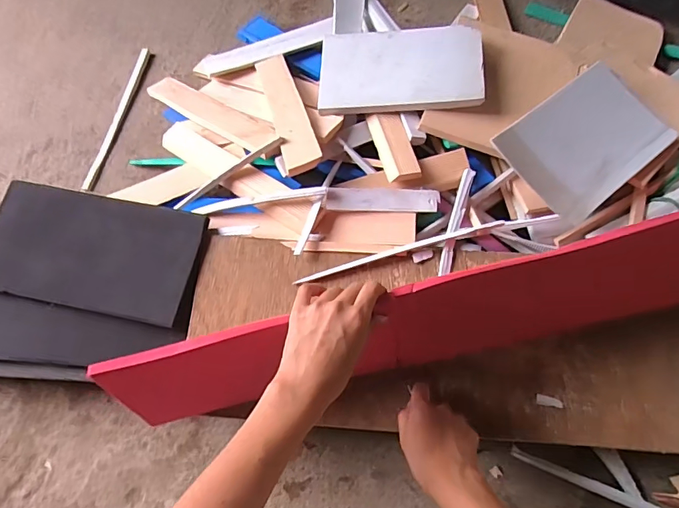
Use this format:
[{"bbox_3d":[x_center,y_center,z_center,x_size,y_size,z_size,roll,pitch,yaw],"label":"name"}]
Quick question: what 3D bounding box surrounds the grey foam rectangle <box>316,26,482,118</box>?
[{"bbox_3d":[0.085,-0.265,0.665,0.224,0.015,0.136,0,70,12],"label":"grey foam rectangle"}]

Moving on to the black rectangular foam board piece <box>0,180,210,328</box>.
[{"bbox_3d":[-0.321,-0.005,0.597,0.273,0.027,0.146,10,68,6],"label":"black rectangular foam board piece"}]

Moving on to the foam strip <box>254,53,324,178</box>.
[{"bbox_3d":[-0.078,-0.216,0.685,0.050,0.017,0.271,-16,53,-5],"label":"foam strip"}]

